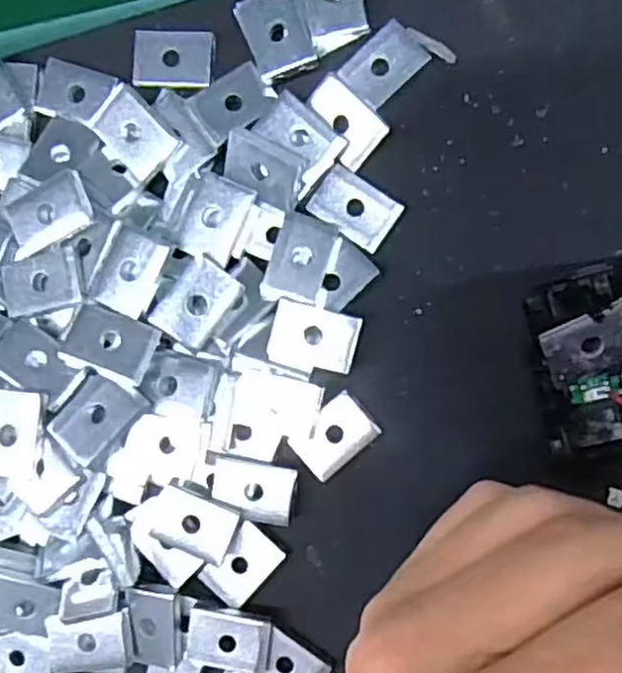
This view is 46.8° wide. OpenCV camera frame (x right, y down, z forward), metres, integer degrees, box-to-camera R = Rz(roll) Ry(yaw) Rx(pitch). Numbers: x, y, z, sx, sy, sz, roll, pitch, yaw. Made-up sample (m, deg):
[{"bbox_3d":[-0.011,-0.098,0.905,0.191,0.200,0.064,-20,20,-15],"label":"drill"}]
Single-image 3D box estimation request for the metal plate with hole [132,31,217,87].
[{"bbox_3d":[-0.048,-0.097,0.251,0.028,0.004,0.021,3,90,7],"label":"metal plate with hole"}]

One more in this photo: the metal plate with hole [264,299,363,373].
[{"bbox_3d":[0.001,0.001,0.240,0.028,0.004,0.021,15,92,3],"label":"metal plate with hole"}]

